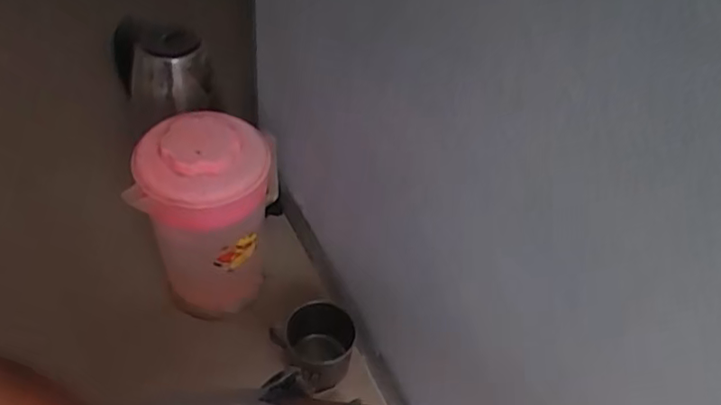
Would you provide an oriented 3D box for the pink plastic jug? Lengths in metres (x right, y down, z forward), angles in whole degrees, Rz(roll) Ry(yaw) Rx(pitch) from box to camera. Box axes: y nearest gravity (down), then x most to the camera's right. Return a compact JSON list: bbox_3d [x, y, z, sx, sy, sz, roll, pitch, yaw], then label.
[{"bbox_3d":[-0.196,0.031,0.774,0.150,0.270,0.140,10,45,2],"label":"pink plastic jug"}]

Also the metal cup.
[{"bbox_3d":[-0.063,0.185,0.779,0.107,0.088,0.089,10,45,2],"label":"metal cup"}]

